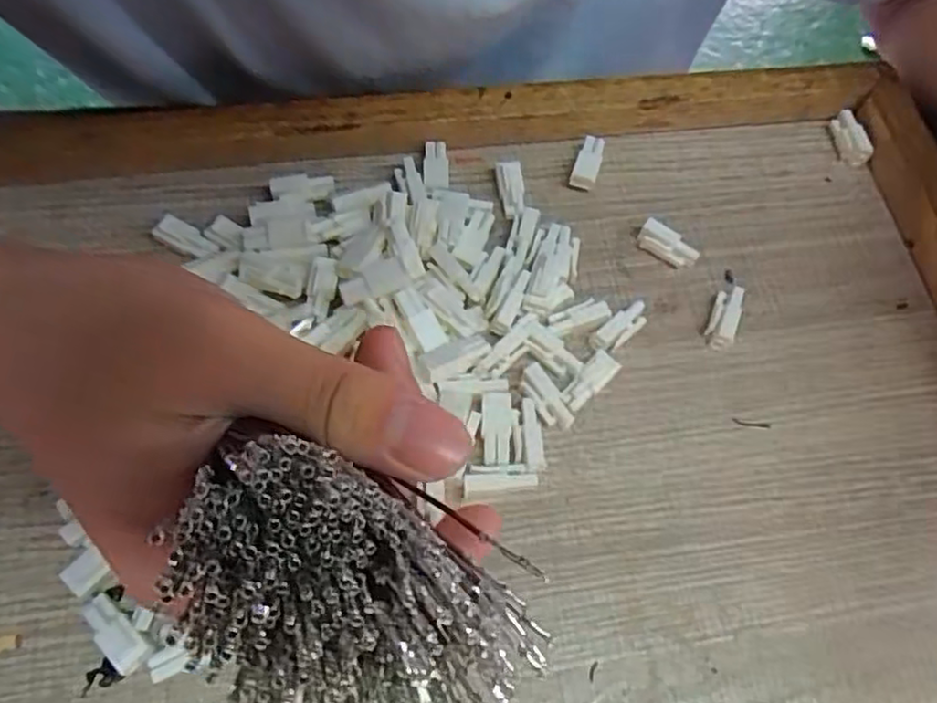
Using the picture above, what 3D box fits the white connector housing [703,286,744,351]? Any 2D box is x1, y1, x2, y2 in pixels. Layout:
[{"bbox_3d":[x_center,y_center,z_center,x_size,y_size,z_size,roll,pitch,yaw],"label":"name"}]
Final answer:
[{"bbox_3d":[0.100,-0.013,0.267,0.010,0.012,0.025,20,66,6],"label":"white connector housing"}]

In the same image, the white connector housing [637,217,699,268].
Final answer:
[{"bbox_3d":[0.081,-0.043,0.279,0.025,0.012,0.009,36,69,13],"label":"white connector housing"}]

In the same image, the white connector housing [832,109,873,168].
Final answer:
[{"bbox_3d":[0.174,-0.098,0.311,0.009,0.010,0.027,-9,66,-7],"label":"white connector housing"}]

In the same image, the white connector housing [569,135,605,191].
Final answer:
[{"bbox_3d":[0.051,-0.081,0.295,0.011,0.009,0.026,16,66,5],"label":"white connector housing"}]

